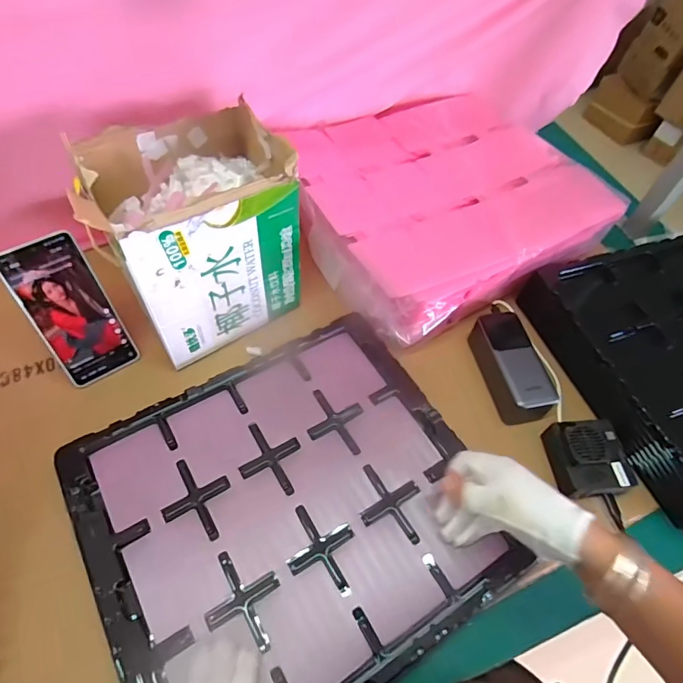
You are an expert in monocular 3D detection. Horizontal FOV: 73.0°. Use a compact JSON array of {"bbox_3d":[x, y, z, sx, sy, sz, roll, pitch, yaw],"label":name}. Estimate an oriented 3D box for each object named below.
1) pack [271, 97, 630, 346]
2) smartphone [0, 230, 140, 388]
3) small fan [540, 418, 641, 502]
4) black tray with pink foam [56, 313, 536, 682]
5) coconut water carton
[{"bbox_3d":[0.139,-0.185,0.632,0.378,0.118,0.306,-22,60,-18],"label":"pack"},{"bbox_3d":[-0.292,-0.032,0.504,0.076,0.163,0.007,-29,31,-21],"label":"smartphone"},{"bbox_3d":[0.268,0.125,0.500,0.073,0.044,0.078,1,55,-3],"label":"small fan"},{"bbox_3d":[-0.047,0.159,0.459,0.366,0.014,0.331,-26,61,-20],"label":"black tray with pink foam"},{"bbox_3d":[-0.163,-0.120,0.524,0.194,0.205,0.154,-28,62,-21],"label":"coconut water carton"}]

